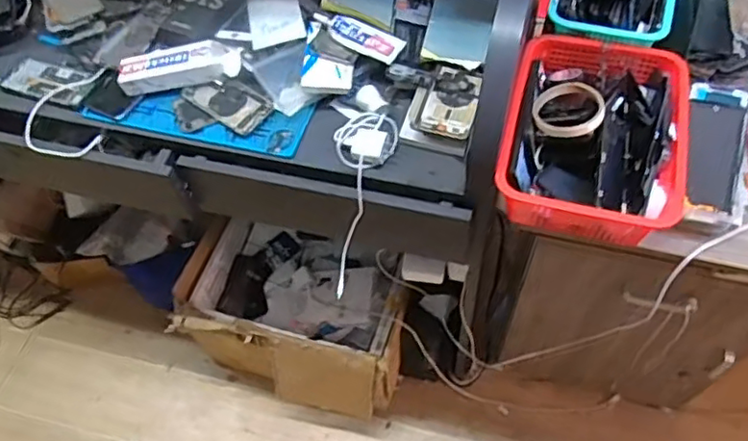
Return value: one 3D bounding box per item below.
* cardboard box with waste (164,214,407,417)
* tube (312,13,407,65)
[{"bbox_3d":[-0.165,0.237,1.409,0.505,0.338,0.309,17,60,15],"label":"cardboard box with waste"},{"bbox_3d":[-0.026,-0.274,0.908,0.147,0.023,0.045,23,88,10],"label":"tube"}]

